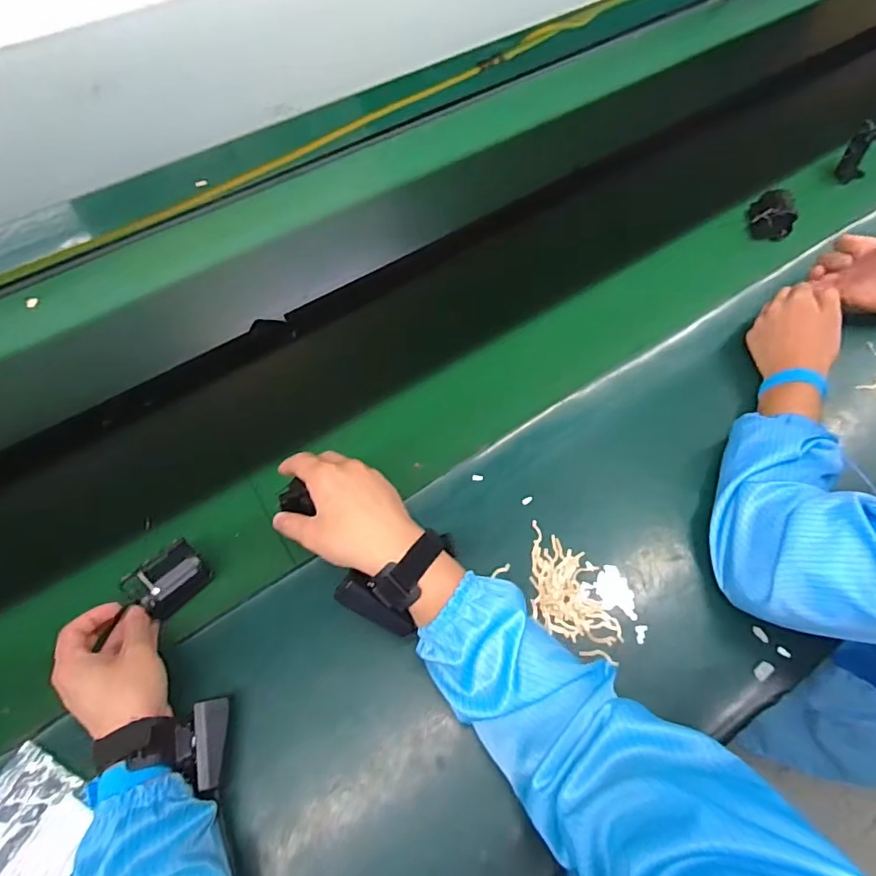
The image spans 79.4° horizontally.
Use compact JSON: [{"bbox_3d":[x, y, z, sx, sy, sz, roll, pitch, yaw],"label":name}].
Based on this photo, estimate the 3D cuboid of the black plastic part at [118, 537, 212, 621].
[{"bbox_3d":[-0.265,0.139,0.519,0.044,0.044,0.068,35,67,22],"label":"black plastic part"}]

